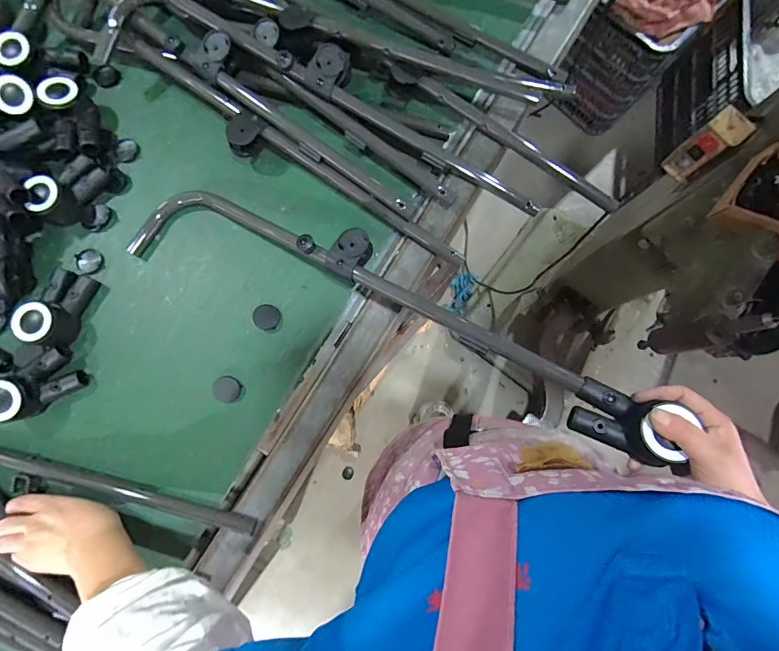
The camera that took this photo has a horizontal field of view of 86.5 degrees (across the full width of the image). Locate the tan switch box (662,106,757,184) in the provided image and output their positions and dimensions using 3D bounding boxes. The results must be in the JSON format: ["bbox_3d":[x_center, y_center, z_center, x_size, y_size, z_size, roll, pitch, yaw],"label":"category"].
[{"bbox_3d":[0.470,-0.265,0.624,0.033,0.138,0.051,-34,81,-6],"label":"tan switch box"}]

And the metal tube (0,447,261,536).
[{"bbox_3d":[-0.366,0.196,0.513,0.422,0.023,0.025,13,80,3],"label":"metal tube"}]

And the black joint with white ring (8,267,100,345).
[{"bbox_3d":[-0.434,-0.024,0.541,0.062,0.050,0.102,13,80,3],"label":"black joint with white ring"}]

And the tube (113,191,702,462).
[{"bbox_3d":[-0.037,-0.030,0.481,0.671,0.029,0.131,27,81,17],"label":"tube"}]

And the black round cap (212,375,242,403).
[{"bbox_3d":[-0.214,0.083,0.545,0.036,0.008,0.034,0,80,0],"label":"black round cap"}]

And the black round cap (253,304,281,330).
[{"bbox_3d":[-0.165,-0.012,0.557,0.034,0.011,0.034,0,80,0],"label":"black round cap"}]

